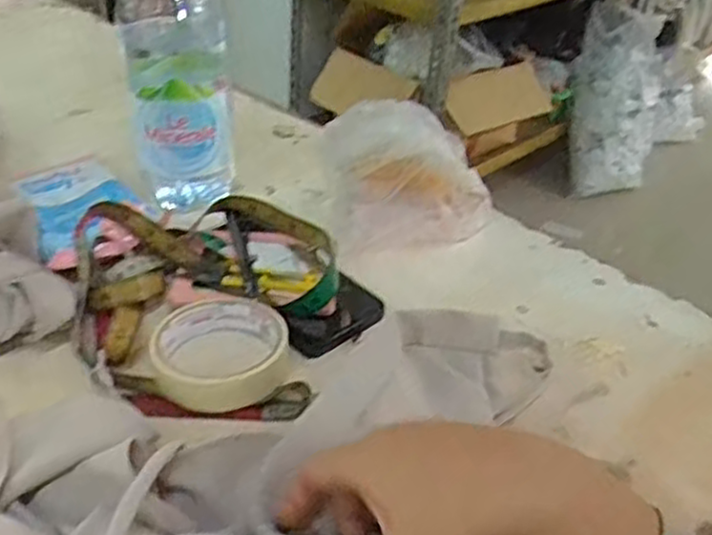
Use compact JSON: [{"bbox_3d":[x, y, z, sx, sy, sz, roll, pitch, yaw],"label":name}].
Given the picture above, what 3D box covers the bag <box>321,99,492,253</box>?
[{"bbox_3d":[0.045,-0.073,0.612,0.142,0.121,0.056,2,36,-3],"label":"bag"}]

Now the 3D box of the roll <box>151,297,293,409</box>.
[{"bbox_3d":[-0.089,0.052,0.491,0.088,0.020,0.091,3,36,-2],"label":"roll"}]

